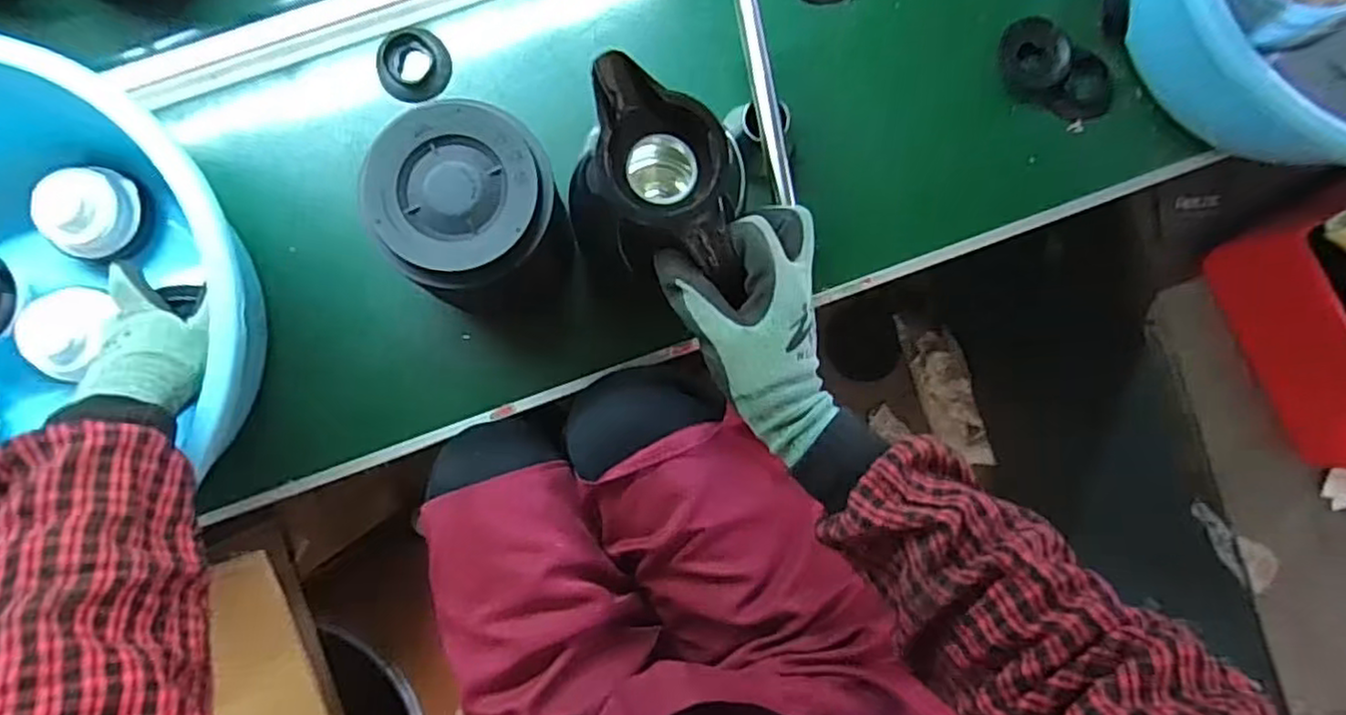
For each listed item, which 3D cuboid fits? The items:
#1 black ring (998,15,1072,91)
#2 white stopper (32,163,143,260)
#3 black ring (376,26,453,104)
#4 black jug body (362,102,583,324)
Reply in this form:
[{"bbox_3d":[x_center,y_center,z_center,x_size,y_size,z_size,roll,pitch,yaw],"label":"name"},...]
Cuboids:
[{"bbox_3d":[0.313,-0.260,0.597,0.055,0.021,0.052,0,90,-2],"label":"black ring"},{"bbox_3d":[-0.460,-0.114,0.543,0.065,0.030,0.069,17,87,-38],"label":"white stopper"},{"bbox_3d":[-0.219,-0.247,0.583,0.064,0.012,0.059,0,90,-2],"label":"black ring"},{"bbox_3d":[-0.140,-0.097,0.517,0.116,0.157,0.125,-7,90,-2],"label":"black jug body"}]

